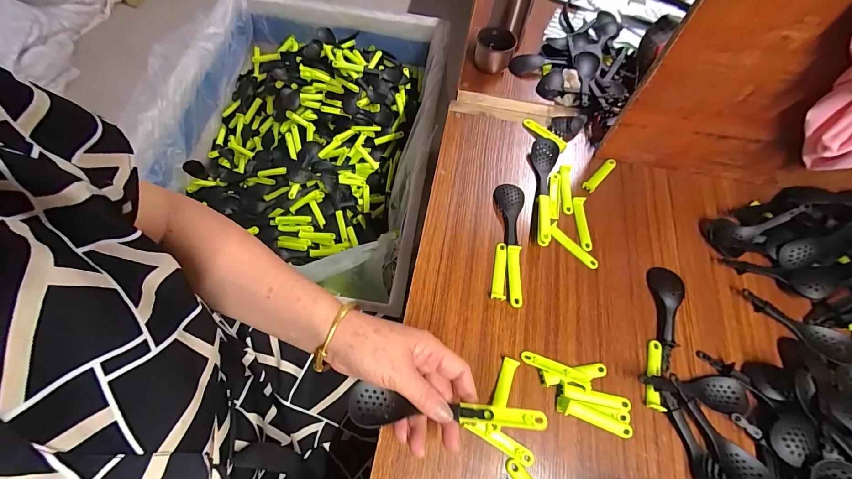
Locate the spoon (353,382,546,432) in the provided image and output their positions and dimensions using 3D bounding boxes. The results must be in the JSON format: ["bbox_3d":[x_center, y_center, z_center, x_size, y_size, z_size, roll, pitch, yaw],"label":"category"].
[{"bbox_3d":[0.017,0.158,0.328,0.177,0.012,0.032,1,62,7],"label":"spoon"}]

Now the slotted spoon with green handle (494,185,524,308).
[{"bbox_3d":[0.106,-0.002,0.463,0.039,0.016,0.175,9,64,1],"label":"slotted spoon with green handle"}]

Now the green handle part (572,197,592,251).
[{"bbox_3d":[0.211,-0.022,0.485,0.016,0.008,0.077,4,64,-2],"label":"green handle part"}]

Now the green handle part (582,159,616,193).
[{"bbox_3d":[0.253,-0.094,0.524,0.016,0.011,0.076,40,68,15],"label":"green handle part"}]

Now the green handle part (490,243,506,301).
[{"bbox_3d":[0.091,0.038,0.447,0.016,0.009,0.076,9,64,1],"label":"green handle part"}]

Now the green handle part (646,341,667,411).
[{"bbox_3d":[0.255,0.149,0.399,0.018,0.007,0.077,16,64,4],"label":"green handle part"}]

